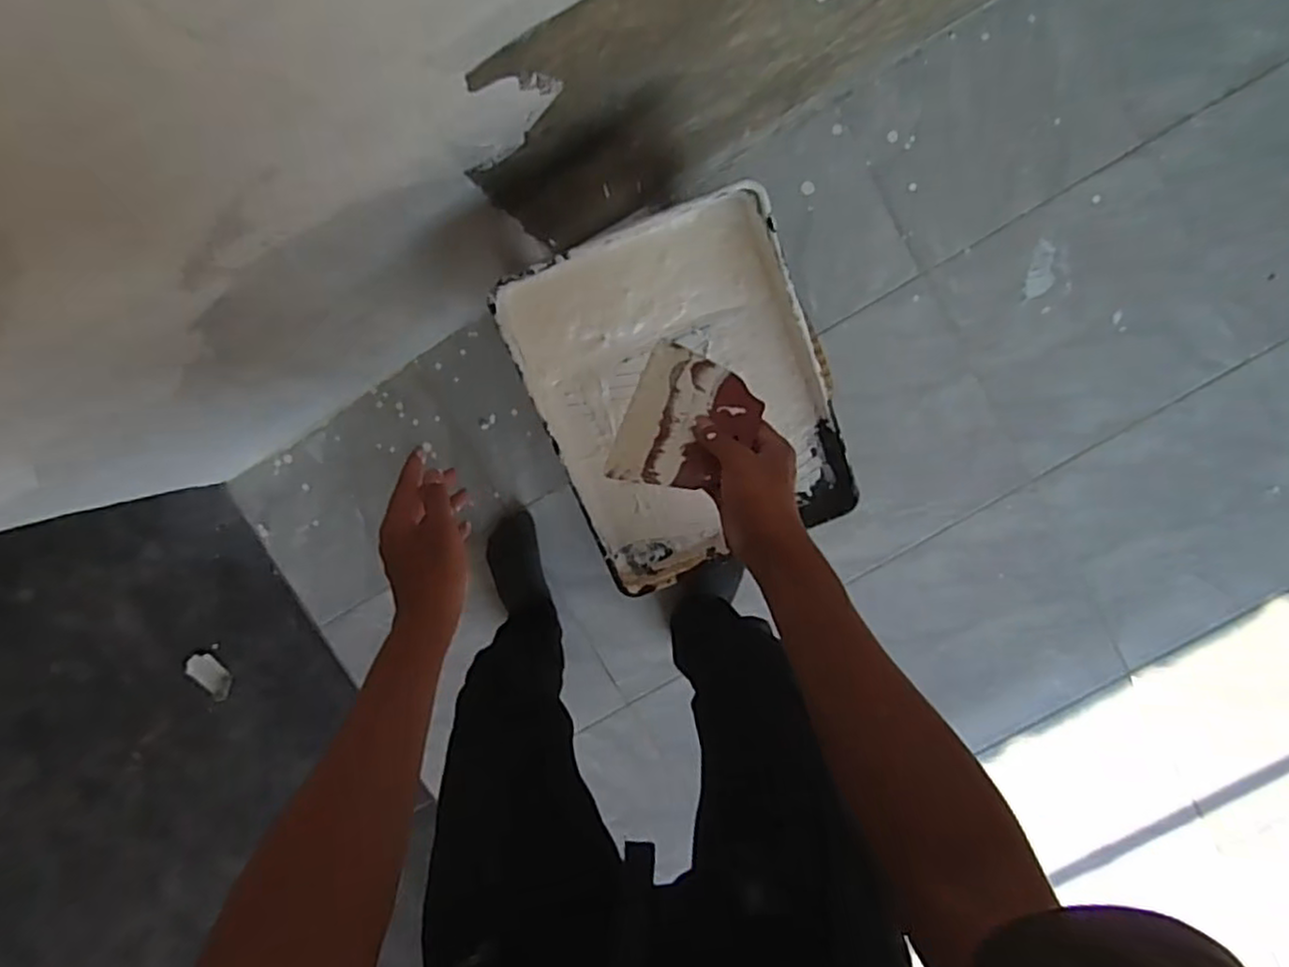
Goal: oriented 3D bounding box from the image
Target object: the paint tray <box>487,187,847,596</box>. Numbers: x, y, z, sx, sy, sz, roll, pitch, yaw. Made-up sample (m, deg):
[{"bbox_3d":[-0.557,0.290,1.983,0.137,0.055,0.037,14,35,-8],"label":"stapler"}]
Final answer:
[{"bbox_3d":[0.041,-0.084,0.736,0.281,0.079,0.352,-22,98,3],"label":"paint tray"}]

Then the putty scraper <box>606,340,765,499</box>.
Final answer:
[{"bbox_3d":[0.035,-0.048,0.577,0.098,0.010,0.117,20,80,16],"label":"putty scraper"}]

